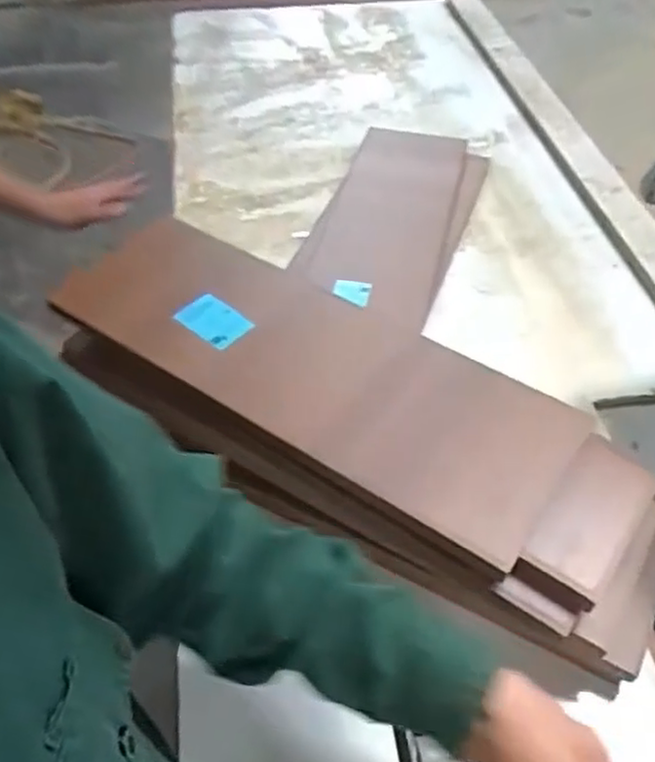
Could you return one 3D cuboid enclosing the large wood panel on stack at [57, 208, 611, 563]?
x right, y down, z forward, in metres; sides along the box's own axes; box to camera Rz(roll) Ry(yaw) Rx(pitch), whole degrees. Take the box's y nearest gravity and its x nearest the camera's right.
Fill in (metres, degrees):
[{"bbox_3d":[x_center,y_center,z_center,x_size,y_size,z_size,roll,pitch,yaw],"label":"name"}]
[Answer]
[{"bbox_3d":[-0.022,-0.020,0.549,0.428,0.023,0.155,30,55,23],"label":"large wood panel on stack"}]

